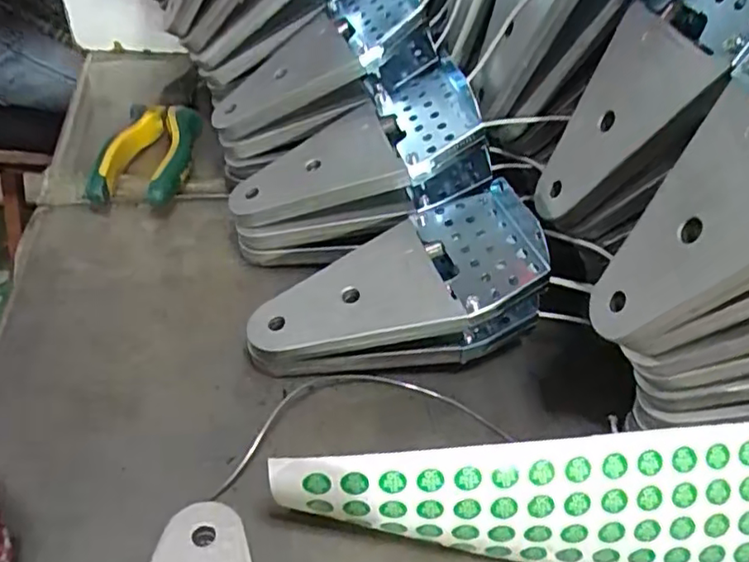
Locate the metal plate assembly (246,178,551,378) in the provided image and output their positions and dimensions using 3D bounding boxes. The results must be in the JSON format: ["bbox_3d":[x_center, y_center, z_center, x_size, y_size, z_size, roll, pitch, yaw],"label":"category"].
[{"bbox_3d":[0.008,0.006,0.300,0.136,0.065,0.071,-5,45,-13],"label":"metal plate assembly"}]

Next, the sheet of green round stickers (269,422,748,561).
[{"bbox_3d":[0.070,0.083,0.225,0.205,0.059,0.010,-2,13,-4],"label":"sheet of green round stickers"}]

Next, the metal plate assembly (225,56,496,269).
[{"bbox_3d":[-0.009,-0.058,0.338,0.143,0.041,0.074,-27,47,7],"label":"metal plate assembly"}]

